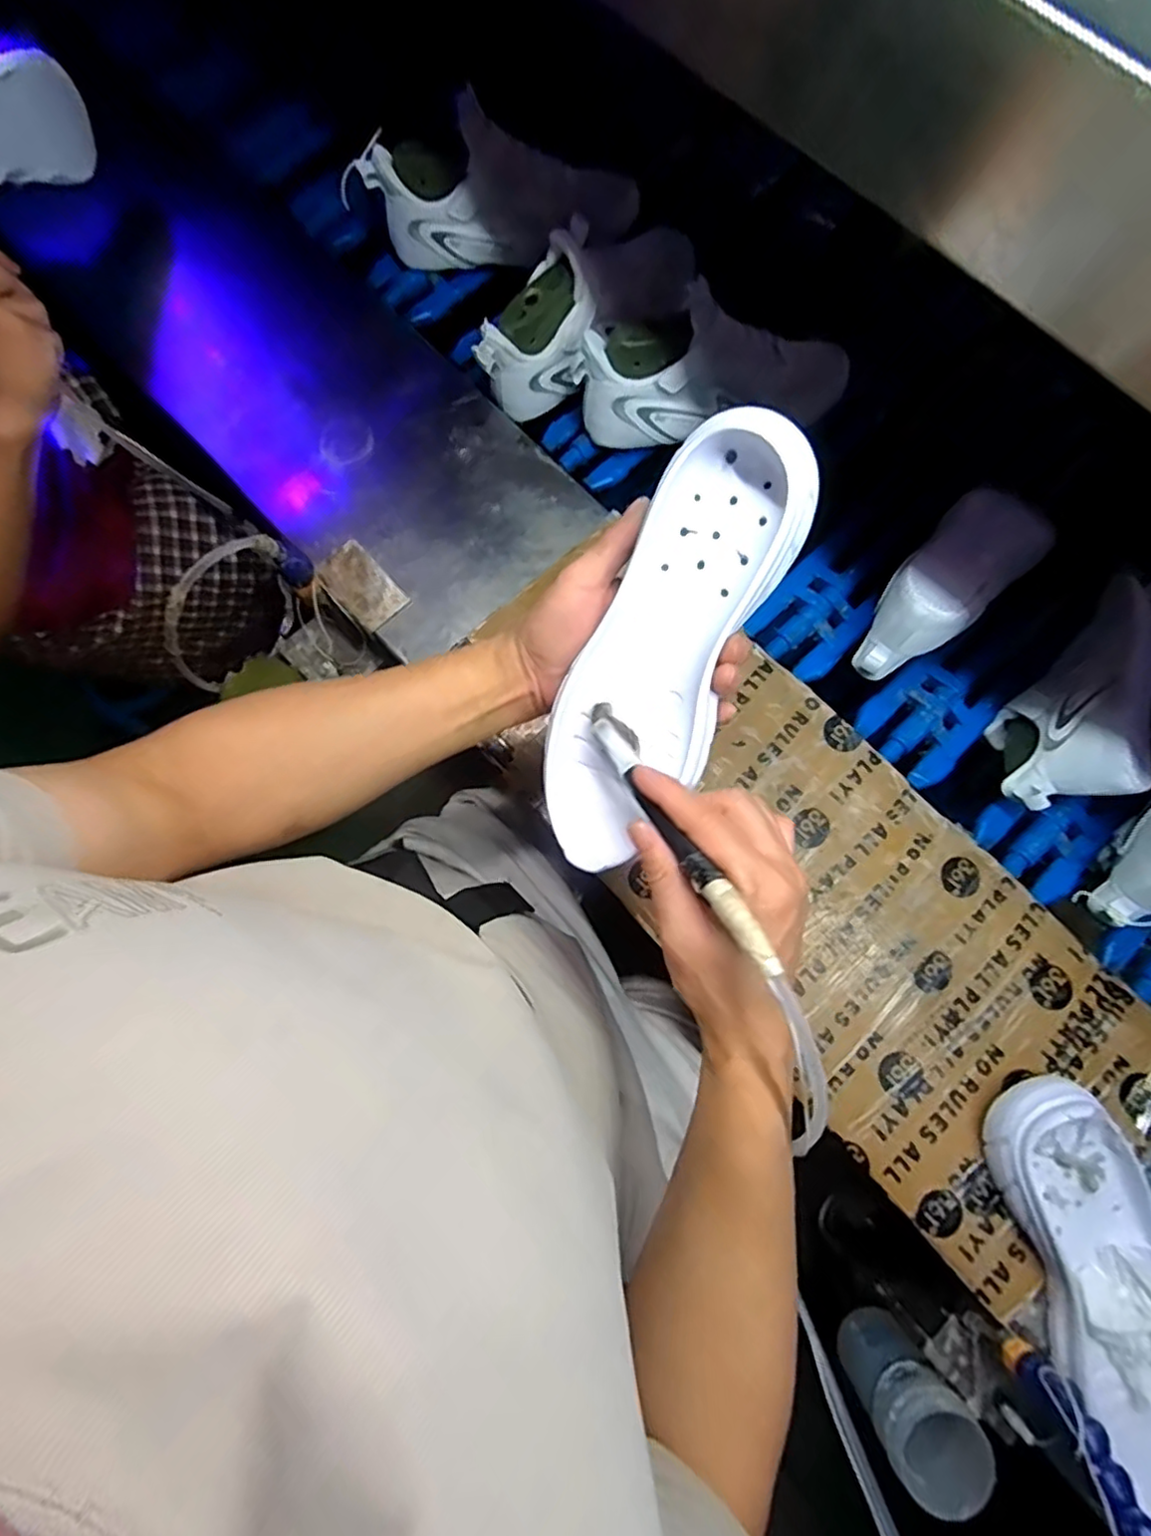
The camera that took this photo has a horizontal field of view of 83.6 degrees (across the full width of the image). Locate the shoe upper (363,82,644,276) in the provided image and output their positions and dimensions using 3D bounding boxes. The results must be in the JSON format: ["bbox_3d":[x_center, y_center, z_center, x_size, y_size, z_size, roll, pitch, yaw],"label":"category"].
[{"bbox_3d":[-0.068,-0.581,0.657,0.250,0.131,0.080,4,79,3],"label":"shoe upper"}]

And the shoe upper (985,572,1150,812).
[{"bbox_3d":[0.438,-0.059,0.550,0.078,0.097,0.219,27,81,7],"label":"shoe upper"}]

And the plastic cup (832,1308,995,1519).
[{"bbox_3d":[0.279,0.532,0.540,0.071,0.115,0.071,0,77,0],"label":"plastic cup"}]

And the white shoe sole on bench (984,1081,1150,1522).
[{"bbox_3d":[0.370,0.365,0.438,0.099,0.046,0.287,-16,77,-4],"label":"white shoe sole on bench"}]

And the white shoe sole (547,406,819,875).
[{"bbox_3d":[0.050,-0.065,0.369,0.084,0.031,0.254,26,105,6],"label":"white shoe sole"}]

